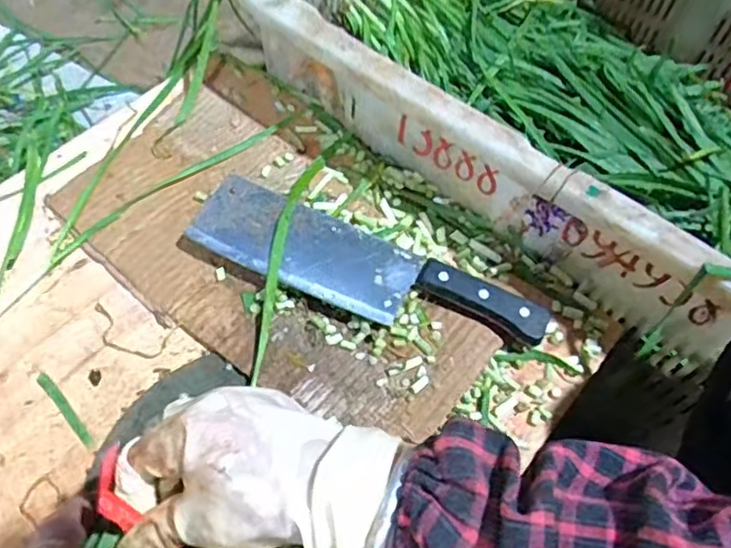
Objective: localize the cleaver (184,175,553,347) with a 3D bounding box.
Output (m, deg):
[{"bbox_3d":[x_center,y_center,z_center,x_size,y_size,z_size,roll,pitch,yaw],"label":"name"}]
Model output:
[{"bbox_3d":[0.002,-0.005,0.474,0.272,0.021,0.077,20,59,8],"label":"cleaver"}]

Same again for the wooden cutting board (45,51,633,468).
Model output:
[{"bbox_3d":[-0.032,-0.018,0.488,0.425,0.024,0.224,36,63,16],"label":"wooden cutting board"}]

